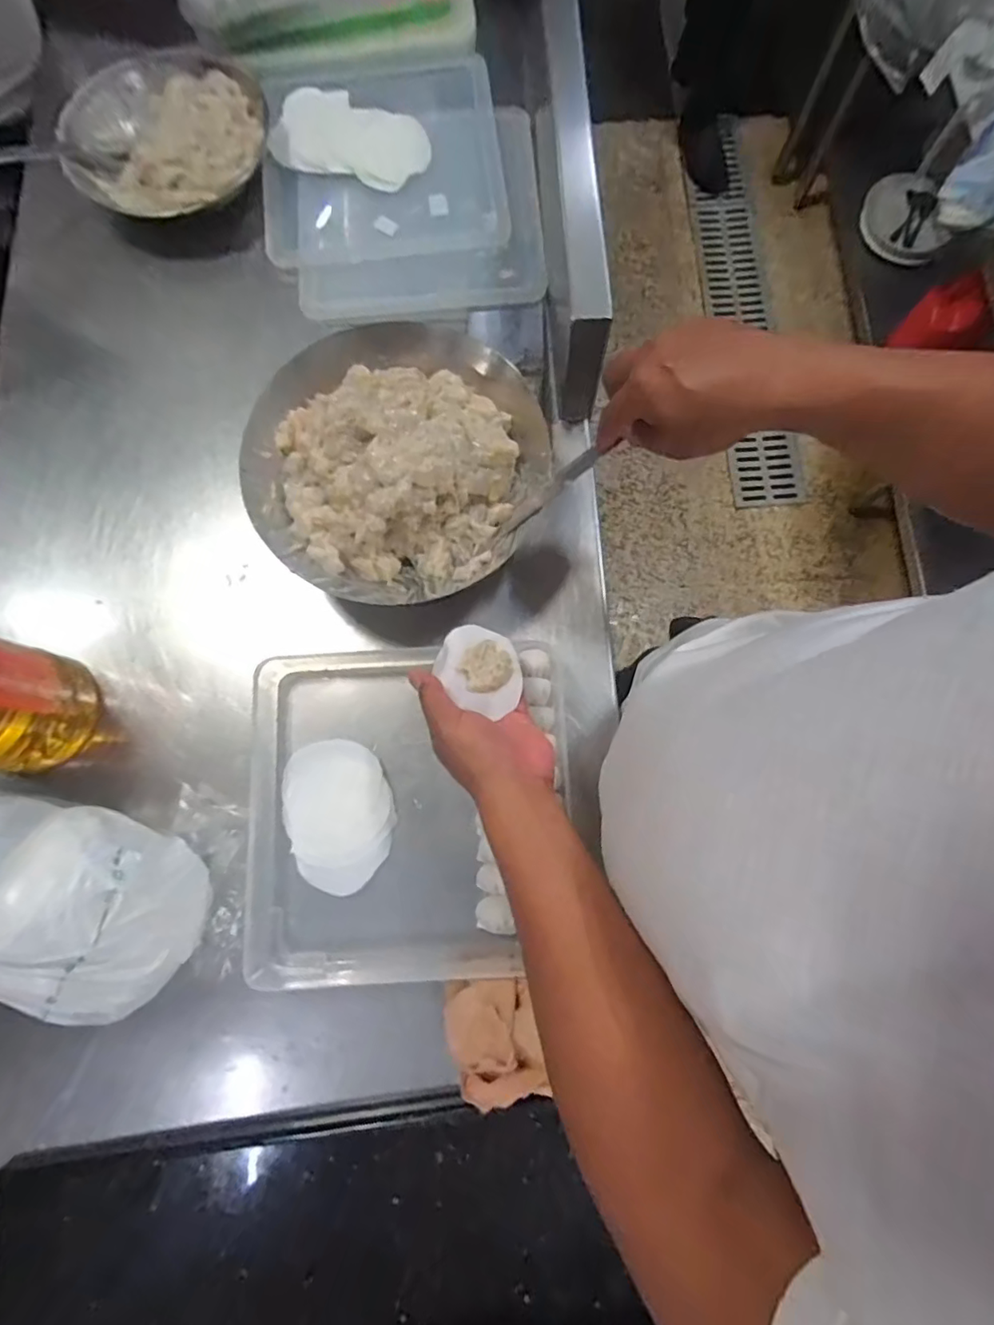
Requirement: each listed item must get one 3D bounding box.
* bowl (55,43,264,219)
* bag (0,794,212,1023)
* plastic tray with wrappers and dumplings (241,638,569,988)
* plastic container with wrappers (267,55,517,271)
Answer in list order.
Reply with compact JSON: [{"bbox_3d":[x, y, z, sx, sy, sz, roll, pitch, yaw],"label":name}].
[{"bbox_3d":[-0.400,-0.645,0.684,0.226,0.079,0.245,0,79,0],"label":"bowl"},{"bbox_3d":[-0.396,0.192,0.457,0.272,0.141,0.151,17,78,5],"label":"bag"},{"bbox_3d":[-0.090,0.135,0.525,0.303,0.040,0.309,-4,77,0],"label":"plastic tray with wrappers and dumplings"},{"bbox_3d":[-0.144,-0.628,0.688,0.297,0.027,0.289,-7,77,-1],"label":"plastic container with wrappers"}]

